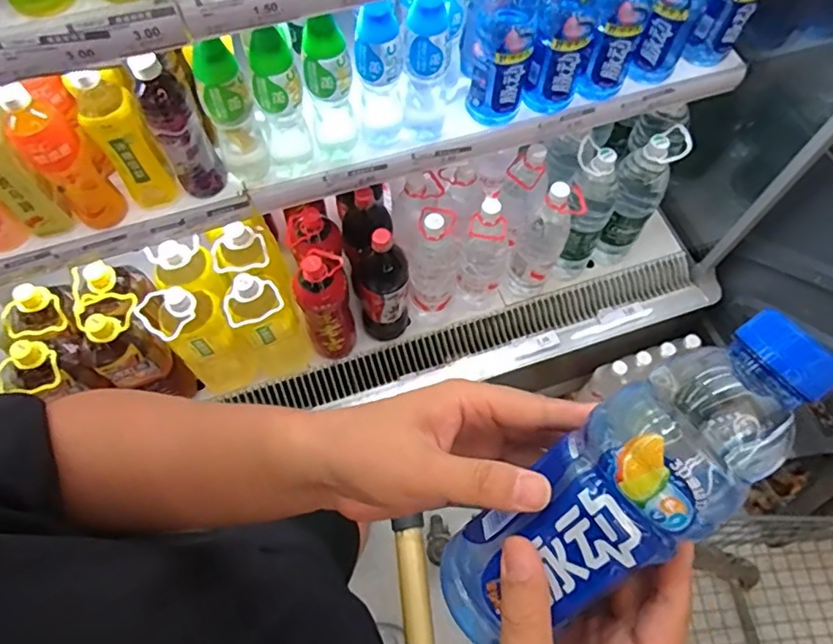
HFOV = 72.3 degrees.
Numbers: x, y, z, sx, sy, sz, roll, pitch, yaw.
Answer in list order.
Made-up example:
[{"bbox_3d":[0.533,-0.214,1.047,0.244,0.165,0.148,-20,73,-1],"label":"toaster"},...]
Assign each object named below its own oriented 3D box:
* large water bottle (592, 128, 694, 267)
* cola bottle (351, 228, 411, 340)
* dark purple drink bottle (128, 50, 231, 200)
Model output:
[{"bbox_3d":[0.412,-0.224,1.111,0.096,0.336,0.107,29,66,12],"label":"large water bottle"},{"bbox_3d":[-0.063,-0.055,1.038,0.094,0.314,0.085,-3,64,-3],"label":"cola bottle"},{"bbox_3d":[-0.309,-0.255,0.743,0.067,0.219,0.063,-25,67,-13],"label":"dark purple drink bottle"}]

